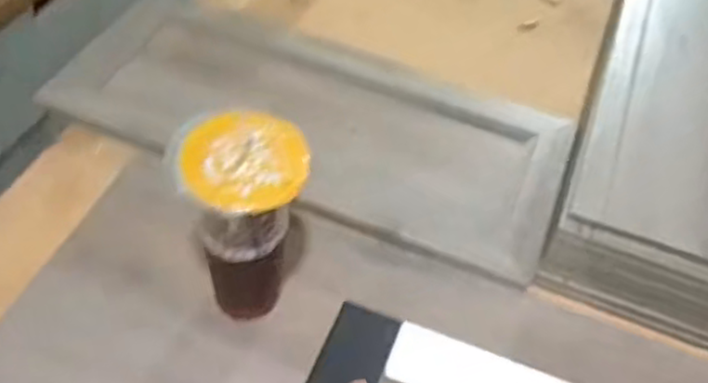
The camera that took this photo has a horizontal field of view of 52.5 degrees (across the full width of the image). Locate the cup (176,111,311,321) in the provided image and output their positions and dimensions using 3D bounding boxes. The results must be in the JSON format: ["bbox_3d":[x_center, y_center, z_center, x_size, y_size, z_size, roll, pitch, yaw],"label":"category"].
[{"bbox_3d":[-0.084,0.030,0.567,0.090,0.179,0.085,2,53,-3],"label":"cup"}]

